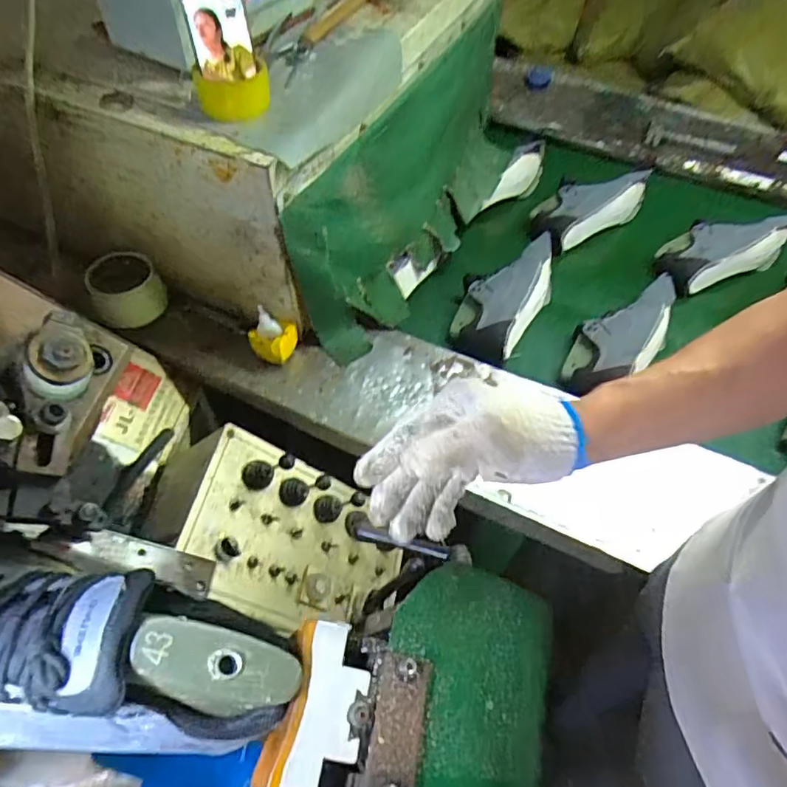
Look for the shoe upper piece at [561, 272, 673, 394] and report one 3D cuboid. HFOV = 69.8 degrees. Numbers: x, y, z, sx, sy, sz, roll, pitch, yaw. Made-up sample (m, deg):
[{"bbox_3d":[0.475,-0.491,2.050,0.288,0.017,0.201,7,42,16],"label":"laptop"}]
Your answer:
[{"bbox_3d":[0.402,-0.106,0.994,0.297,0.032,0.115,-38,62,-15],"label":"shoe upper piece"}]

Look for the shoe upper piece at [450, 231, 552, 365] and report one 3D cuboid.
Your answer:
[{"bbox_3d":[0.215,-0.179,1.058,0.129,0.080,0.304,33,70,20],"label":"shoe upper piece"}]

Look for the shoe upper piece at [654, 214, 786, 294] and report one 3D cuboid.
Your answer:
[{"bbox_3d":[0.675,-0.305,1.135,0.239,0.089,0.114,-17,57,-12],"label":"shoe upper piece"}]

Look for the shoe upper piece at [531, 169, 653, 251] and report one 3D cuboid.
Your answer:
[{"bbox_3d":[0.426,-0.396,1.192,0.291,0.103,0.096,-28,60,-19],"label":"shoe upper piece"}]

